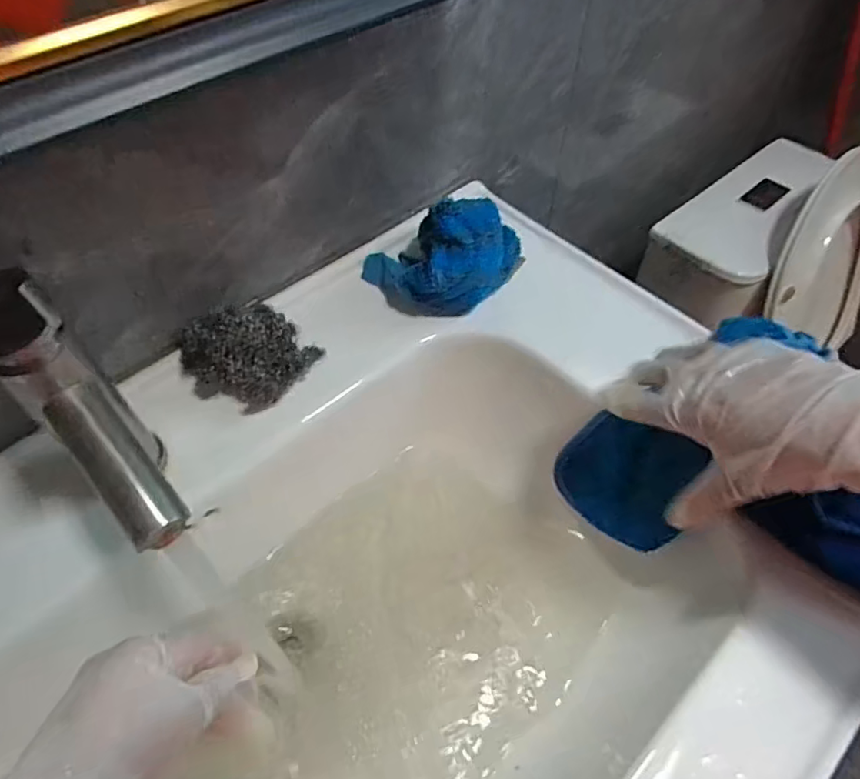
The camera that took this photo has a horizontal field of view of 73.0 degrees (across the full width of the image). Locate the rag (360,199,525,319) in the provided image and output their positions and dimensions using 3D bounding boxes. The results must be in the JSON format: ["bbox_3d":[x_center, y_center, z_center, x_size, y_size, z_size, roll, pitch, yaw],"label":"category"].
[{"bbox_3d":[0.008,-0.111,0.488,0.133,0.070,0.085,4,54,4],"label":"rag"}]

